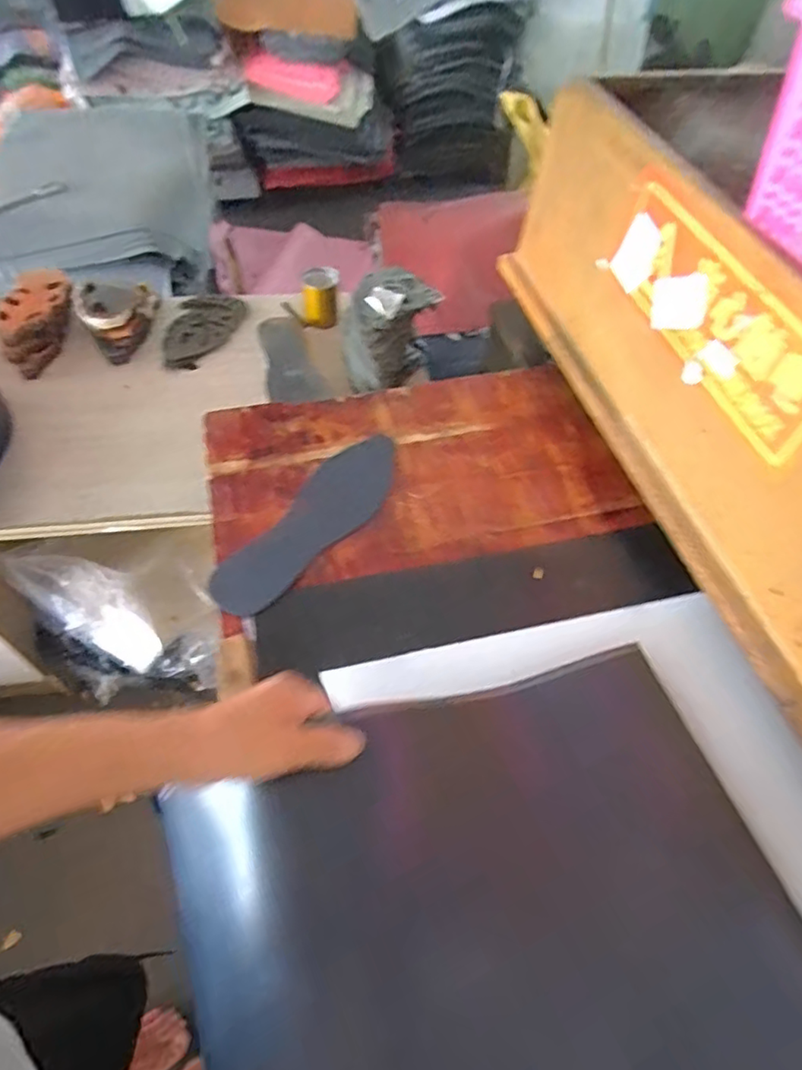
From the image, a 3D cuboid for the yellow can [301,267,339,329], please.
[{"bbox_3d":[-0.159,-0.479,1.169,0.073,0.097,0.082,2,55,-2],"label":"yellow can"}]

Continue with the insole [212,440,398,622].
[{"bbox_3d":[-0.103,-0.021,0.732,0.098,0.011,0.309,30,58,16],"label":"insole"}]

